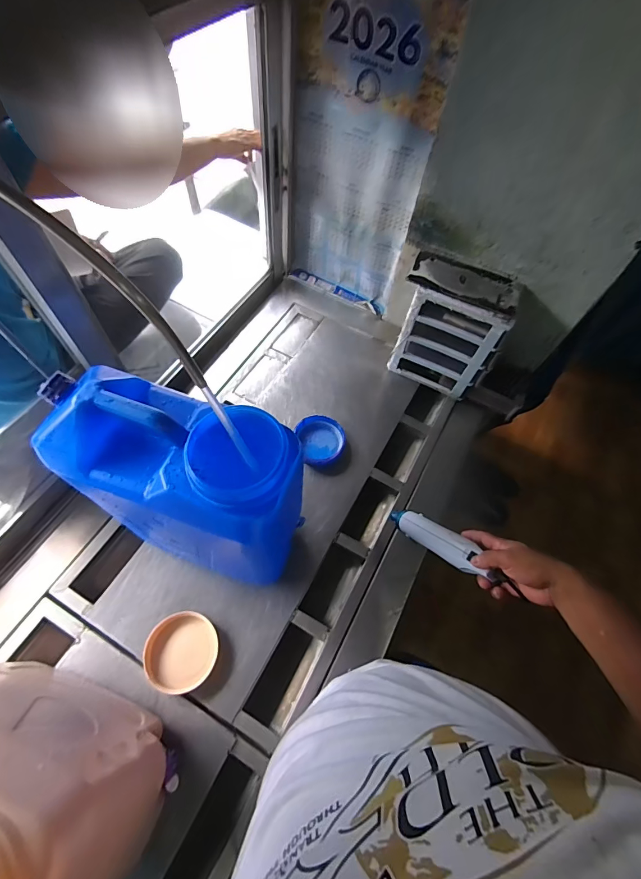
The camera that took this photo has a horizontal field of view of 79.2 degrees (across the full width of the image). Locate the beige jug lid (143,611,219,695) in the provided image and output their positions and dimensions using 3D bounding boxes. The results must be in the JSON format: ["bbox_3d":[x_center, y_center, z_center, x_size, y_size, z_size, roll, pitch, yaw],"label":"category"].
[{"bbox_3d":[-0.250,0.380,0.694,0.124,0.019,0.125,2,62,-3],"label":"beige jug lid"}]

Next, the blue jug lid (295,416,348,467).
[{"bbox_3d":[0.003,0.000,0.925,0.109,0.031,0.120,-18,65,-13],"label":"blue jug lid"}]

